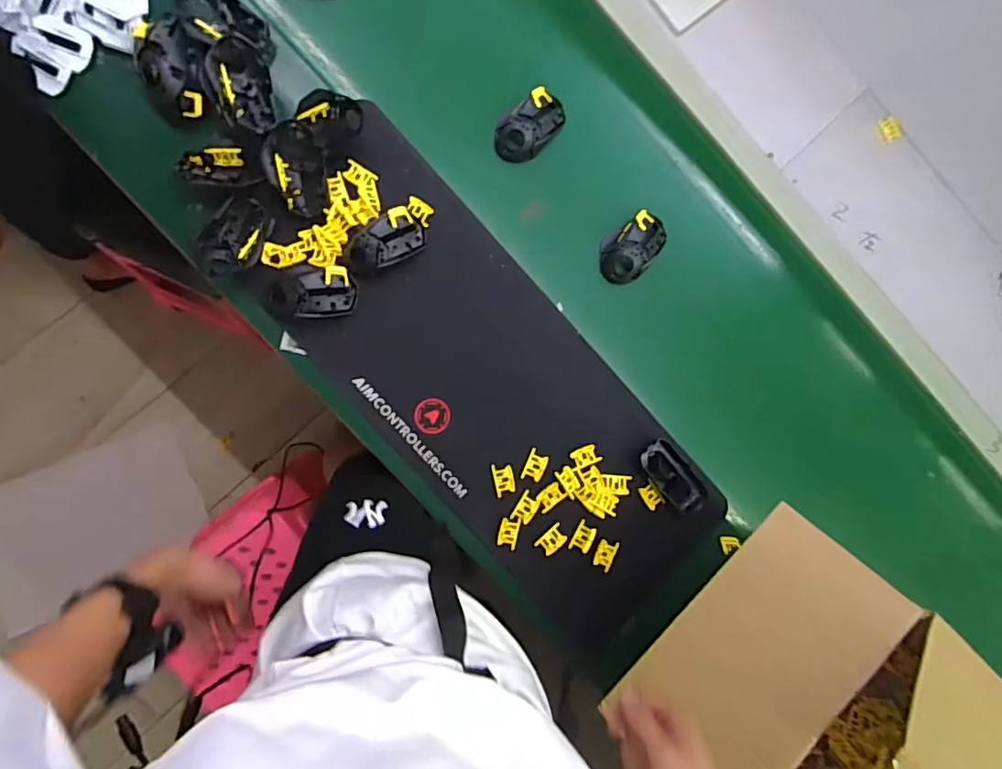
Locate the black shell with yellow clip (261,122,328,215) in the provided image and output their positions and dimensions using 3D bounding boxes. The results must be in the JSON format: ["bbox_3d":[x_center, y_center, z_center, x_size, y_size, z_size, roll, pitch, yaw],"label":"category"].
[{"bbox_3d":[-0.271,-0.285,0.724,0.075,0.051,0.112,-1,87,-8],"label":"black shell with yellow clip"}]

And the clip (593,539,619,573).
[{"bbox_3d":[0.149,0.245,0.782,0.029,0.005,0.044,23,83,-8],"label":"clip"}]

